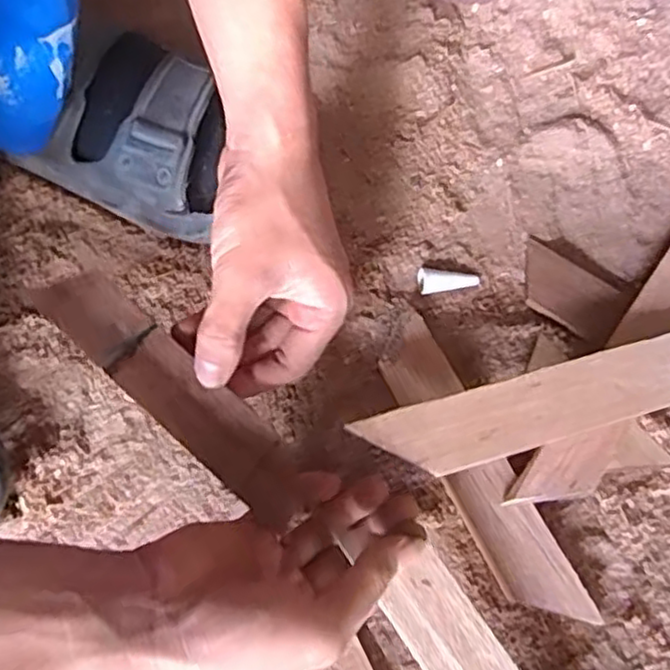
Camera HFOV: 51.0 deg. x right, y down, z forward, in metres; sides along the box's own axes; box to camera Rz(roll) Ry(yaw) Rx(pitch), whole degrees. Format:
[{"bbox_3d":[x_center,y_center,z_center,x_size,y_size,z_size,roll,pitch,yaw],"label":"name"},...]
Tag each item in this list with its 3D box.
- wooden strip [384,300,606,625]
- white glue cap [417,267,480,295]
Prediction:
[{"bbox_3d":[0.073,0.070,0.382,0.036,0.022,0.179,-26,73,-6],"label":"wooden strip"},{"bbox_3d":[0.069,-0.035,0.426,0.036,0.012,0.016,-7,72,-1],"label":"white glue cap"}]

